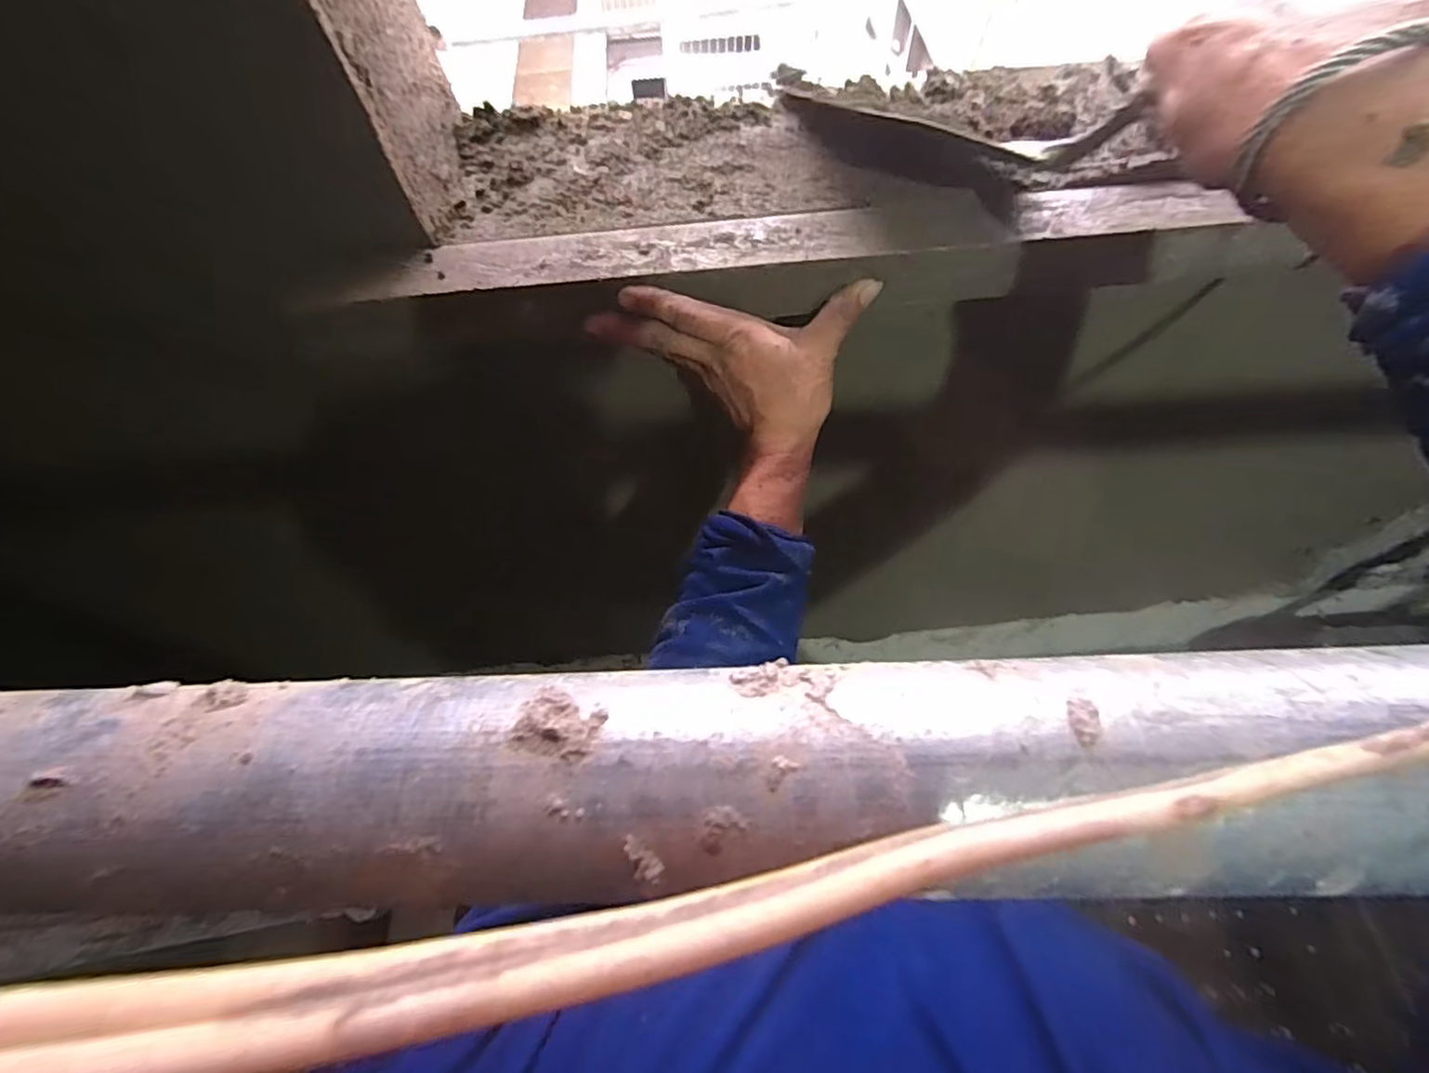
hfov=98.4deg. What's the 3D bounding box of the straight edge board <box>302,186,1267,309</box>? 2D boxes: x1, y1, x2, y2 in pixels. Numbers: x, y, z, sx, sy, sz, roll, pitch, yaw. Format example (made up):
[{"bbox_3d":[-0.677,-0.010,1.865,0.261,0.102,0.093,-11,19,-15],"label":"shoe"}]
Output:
[{"bbox_3d":[0.044,-0.188,0.397,0.553,0.017,0.061,-6,62,-1],"label":"straight edge board"}]

